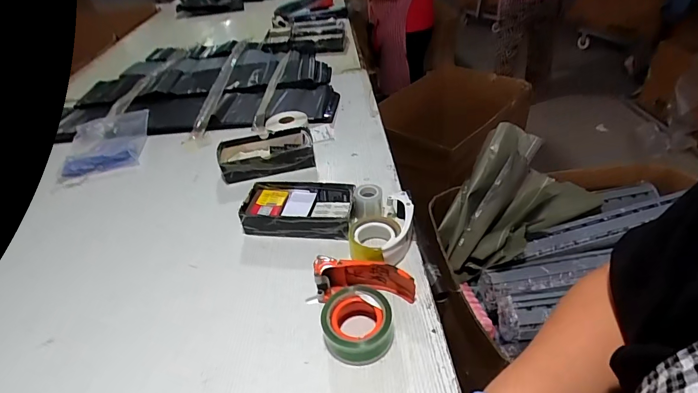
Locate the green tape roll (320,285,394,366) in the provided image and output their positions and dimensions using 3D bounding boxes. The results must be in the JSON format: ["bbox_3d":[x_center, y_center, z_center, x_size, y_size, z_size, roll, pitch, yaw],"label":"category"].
[{"bbox_3d":[0.012,0.182,0.553,0.096,0.059,0.091,-4,37,3],"label":"green tape roll"}]

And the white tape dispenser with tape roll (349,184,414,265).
[{"bbox_3d":[0.059,0.052,0.701,0.111,0.058,0.165,1,38,8],"label":"white tape dispenser with tape roll"}]

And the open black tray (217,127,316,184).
[{"bbox_3d":[-0.198,-0.099,0.939,0.229,0.046,0.131,-12,38,-8],"label":"open black tray"}]

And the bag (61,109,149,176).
[{"bbox_3d":[-0.673,-0.151,1.091,0.199,0.047,0.280,-11,38,-7],"label":"bag"}]

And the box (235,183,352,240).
[{"bbox_3d":[-0.096,0.028,0.774,0.213,0.056,0.115,1,38,9],"label":"box"}]

